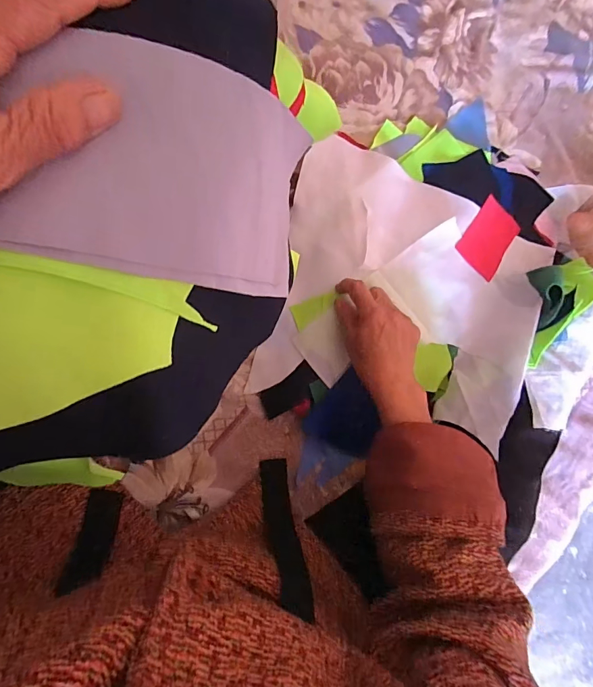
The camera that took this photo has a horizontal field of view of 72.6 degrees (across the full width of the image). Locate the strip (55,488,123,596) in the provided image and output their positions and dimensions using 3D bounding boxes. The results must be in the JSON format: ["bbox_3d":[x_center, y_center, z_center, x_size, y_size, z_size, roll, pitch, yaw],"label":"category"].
[{"bbox_3d":[-0.186,0.181,0.373,0.033,0.005,0.087,12,54,-6],"label":"strip"}]

